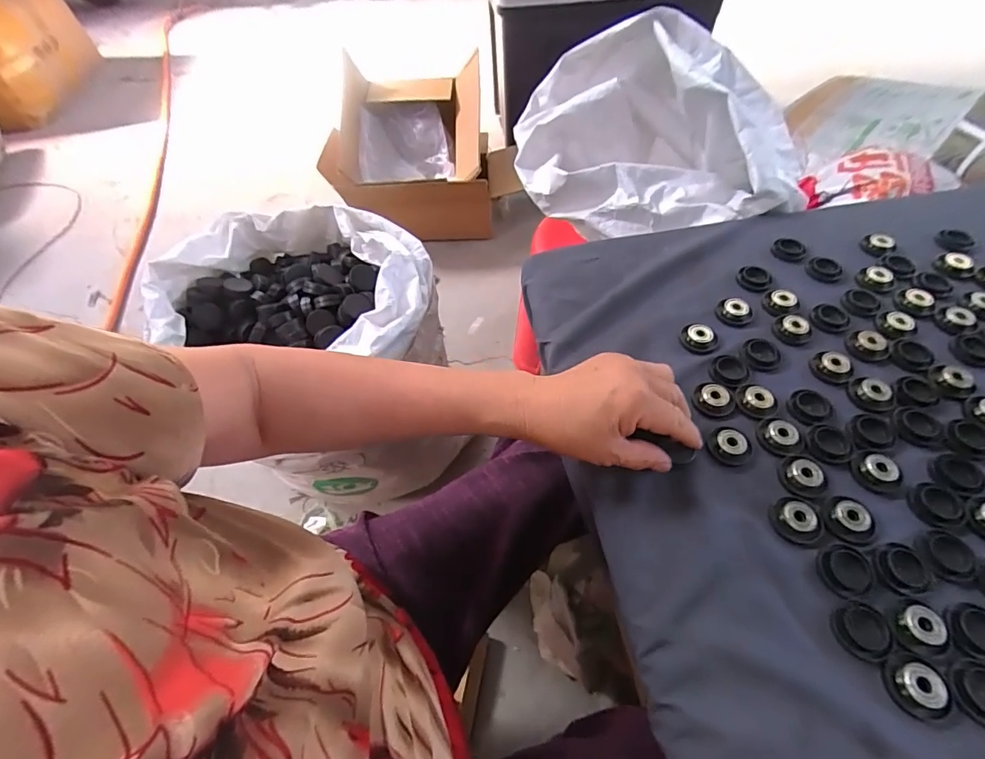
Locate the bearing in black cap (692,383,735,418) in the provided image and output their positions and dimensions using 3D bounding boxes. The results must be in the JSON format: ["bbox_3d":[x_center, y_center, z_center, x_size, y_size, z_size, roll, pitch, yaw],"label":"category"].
[{"bbox_3d":[0.183,0.015,0.388,0.031,0.009,0.028,18,57,17],"label":"bearing in black cap"}]

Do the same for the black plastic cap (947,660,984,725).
[{"bbox_3d":[0.282,0.179,0.270,0.032,0.004,0.032,-2,53,3],"label":"black plastic cap"}]

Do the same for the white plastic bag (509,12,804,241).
[{"bbox_3d":[0.215,-0.347,0.636,0.358,0.162,0.275,20,58,17],"label":"white plastic bag"}]

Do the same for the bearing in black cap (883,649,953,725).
[{"bbox_3d":[0.247,0.176,0.273,0.030,0.009,0.033,0,54,4],"label":"bearing in black cap"}]

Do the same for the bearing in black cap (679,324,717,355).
[{"bbox_3d":[0.189,-0.039,0.433,0.031,0.008,0.033,-2,53,3],"label":"bearing in black cap"}]

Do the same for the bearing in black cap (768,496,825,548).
[{"bbox_3d":[0.215,0.097,0.331,0.032,0.009,0.035,17,57,16],"label":"bearing in black cap"}]

